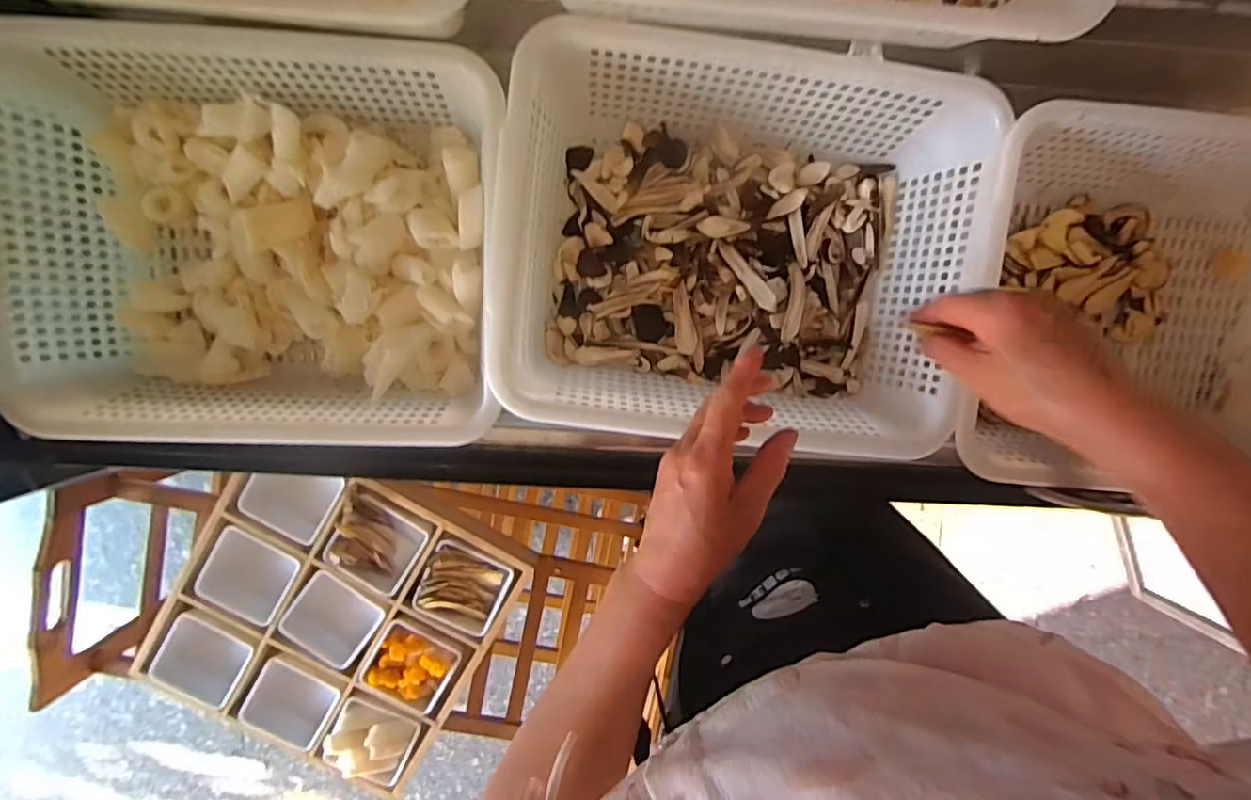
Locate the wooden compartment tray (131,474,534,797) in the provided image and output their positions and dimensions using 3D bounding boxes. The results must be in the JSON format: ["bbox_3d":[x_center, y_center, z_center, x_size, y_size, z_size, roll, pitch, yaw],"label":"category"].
[{"bbox_3d":[-0.322,0.244,0.668,0.369,0.047,0.324,28,96,-6],"label":"wooden compartment tray"}]

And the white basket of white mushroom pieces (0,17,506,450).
[{"bbox_3d":[-0.290,-0.122,0.491,0.376,0.116,0.299,3,98,-3],"label":"white basket of white mushroom pieces"}]

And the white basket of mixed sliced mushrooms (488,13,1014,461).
[{"bbox_3d":[0.088,-0.119,0.511,0.383,0.109,0.287,5,98,-4],"label":"white basket of mixed sliced mushrooms"}]

